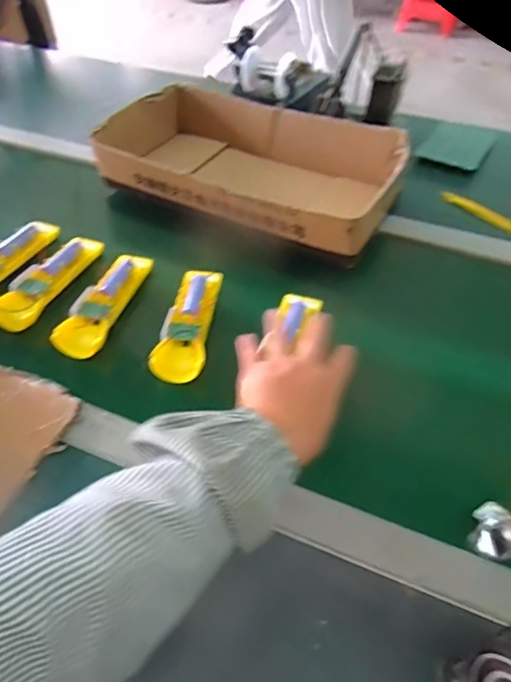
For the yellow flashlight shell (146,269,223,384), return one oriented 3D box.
[{"bbox_3d":[-0.074,-0.024,0.553,0.053,0.022,0.159,3,48,2],"label":"yellow flashlight shell"}]

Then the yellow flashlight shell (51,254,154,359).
[{"bbox_3d":[-0.170,-0.049,0.572,0.048,0.024,0.166,11,49,9],"label":"yellow flashlight shell"}]

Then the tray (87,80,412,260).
[{"bbox_3d":[-0.006,-0.254,0.733,0.413,0.088,0.240,23,51,19],"label":"tray"}]

